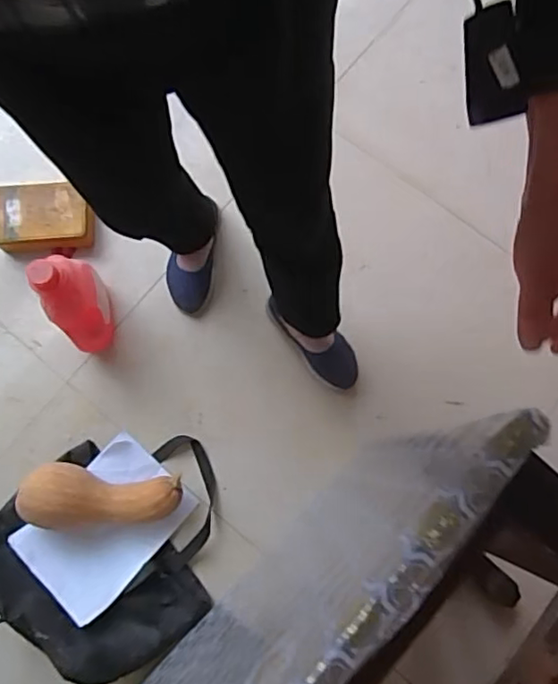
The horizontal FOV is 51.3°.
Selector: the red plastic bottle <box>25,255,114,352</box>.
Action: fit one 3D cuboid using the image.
[{"bbox_3d":[-0.380,-0.083,1.084,0.112,0.258,0.120,-34,79,-6],"label":"red plastic bottle"}]

